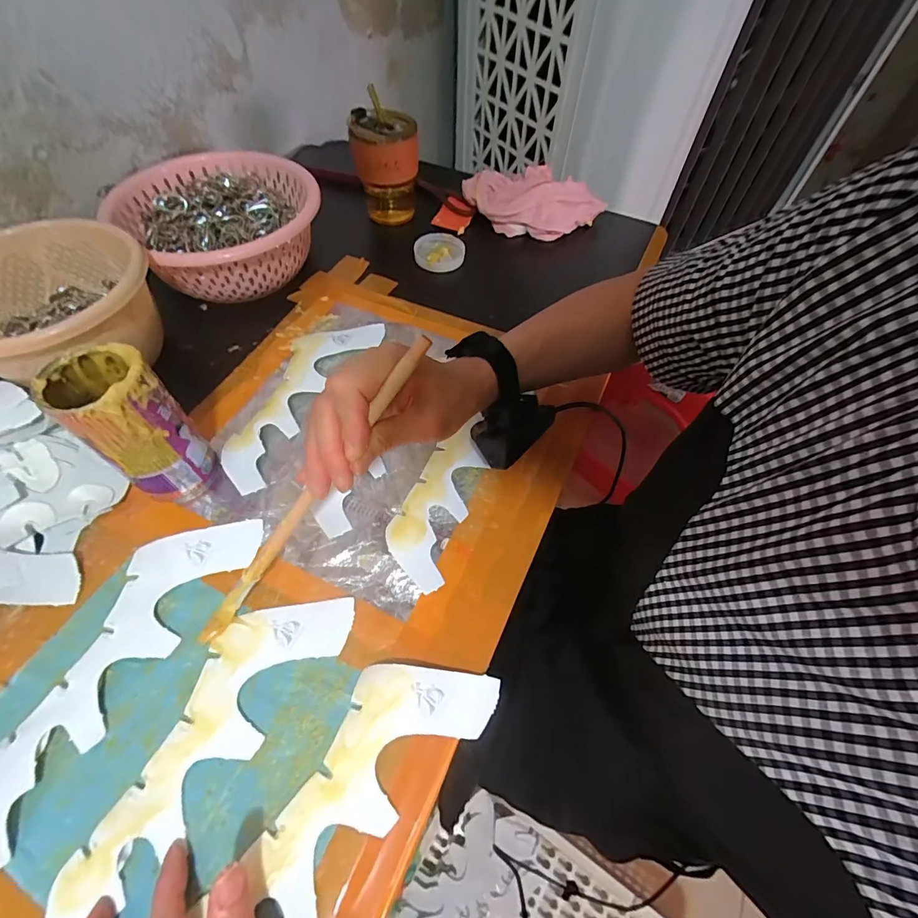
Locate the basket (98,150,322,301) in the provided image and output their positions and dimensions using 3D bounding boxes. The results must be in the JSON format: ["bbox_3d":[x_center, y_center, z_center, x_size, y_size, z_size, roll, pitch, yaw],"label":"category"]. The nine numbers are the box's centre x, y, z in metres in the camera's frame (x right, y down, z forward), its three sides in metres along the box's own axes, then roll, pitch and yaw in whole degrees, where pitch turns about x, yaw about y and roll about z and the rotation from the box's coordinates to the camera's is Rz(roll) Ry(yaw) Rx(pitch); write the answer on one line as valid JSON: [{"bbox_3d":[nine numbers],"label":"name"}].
[{"bbox_3d":[-0.269,-0.269,0.500,0.206,0.085,0.175,-23,60,-14],"label":"basket"}]

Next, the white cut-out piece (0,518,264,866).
[{"bbox_3d":[-0.238,0.129,0.295,0.071,0.008,0.226,25,59,12],"label":"white cut-out piece"}]

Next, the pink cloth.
[{"bbox_3d":[0.102,-0.346,0.577,0.193,0.064,0.062,4,58,3],"label":"pink cloth"}]

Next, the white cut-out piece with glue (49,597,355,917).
[{"bbox_3d":[-0.163,0.168,0.276,0.072,0.006,0.209,34,62,18],"label":"white cut-out piece with glue"}]

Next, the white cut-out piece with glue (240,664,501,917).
[{"bbox_3d":[-0.053,0.185,0.268,0.162,0.013,0.074,-38,74,-23],"label":"white cut-out piece with glue"}]

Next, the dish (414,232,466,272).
[{"bbox_3d":[-0.025,-0.273,0.557,0.064,0.019,0.054,7,58,0],"label":"dish"}]

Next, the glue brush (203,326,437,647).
[{"bbox_3d":[-0.099,0.030,0.270,0.015,0.014,0.261,47,108,22],"label":"glue brush"}]

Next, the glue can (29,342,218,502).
[{"bbox_3d":[-0.247,-0.026,0.328,0.064,0.115,0.062,1,55,-1],"label":"glue can"}]

